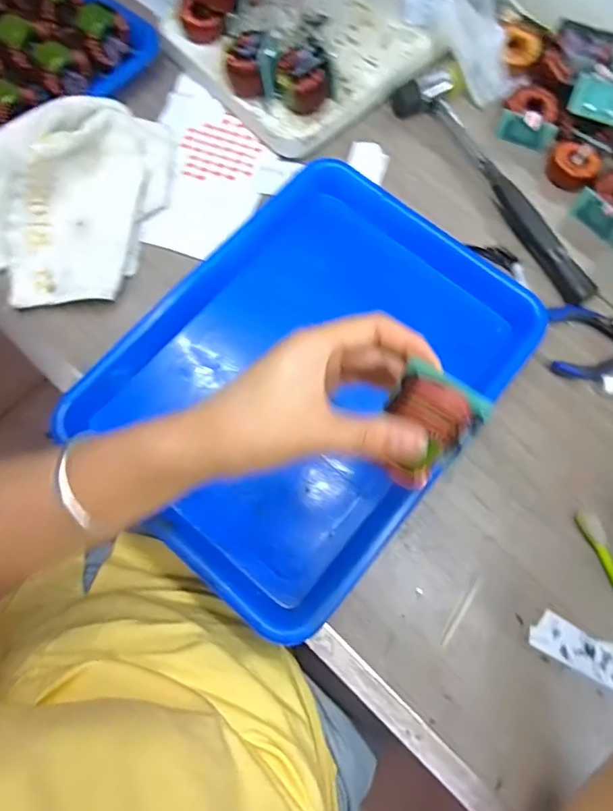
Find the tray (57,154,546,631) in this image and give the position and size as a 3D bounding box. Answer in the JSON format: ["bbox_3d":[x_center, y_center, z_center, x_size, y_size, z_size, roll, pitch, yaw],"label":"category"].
[{"bbox_3d":[0.002,-0.026,0.388,0.250,0.033,0.334,38,77,10],"label":"tray"}]

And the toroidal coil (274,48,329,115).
[{"bbox_3d":[-0.003,-0.285,0.433,0.048,0.041,0.041,0,74,-1],"label":"toroidal coil"}]

